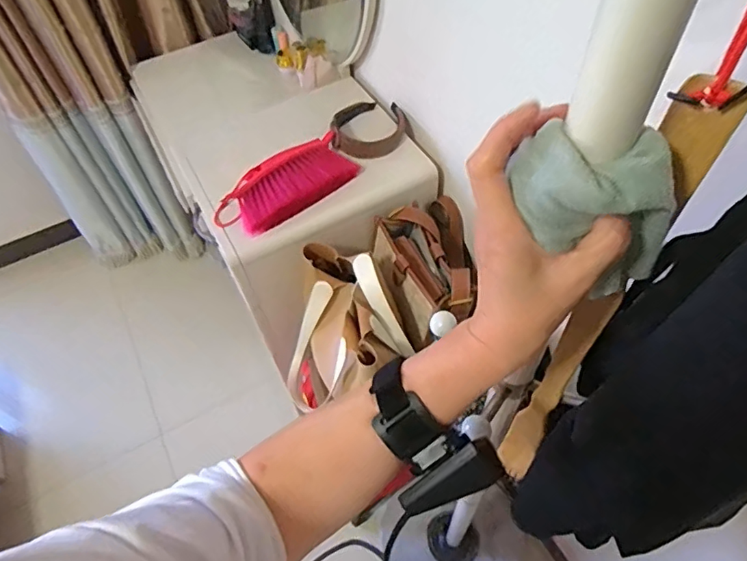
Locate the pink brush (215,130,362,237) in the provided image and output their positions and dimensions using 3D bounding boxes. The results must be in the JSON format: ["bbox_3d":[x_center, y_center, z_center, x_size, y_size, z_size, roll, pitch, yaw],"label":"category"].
[{"bbox_3d":[-0.147,-0.171,0.901,0.129,0.054,0.253,38,65,26],"label":"pink brush"}]

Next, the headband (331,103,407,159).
[{"bbox_3d":[-0.007,-0.290,0.983,0.134,0.032,0.143,0,55,3],"label":"headband"}]

